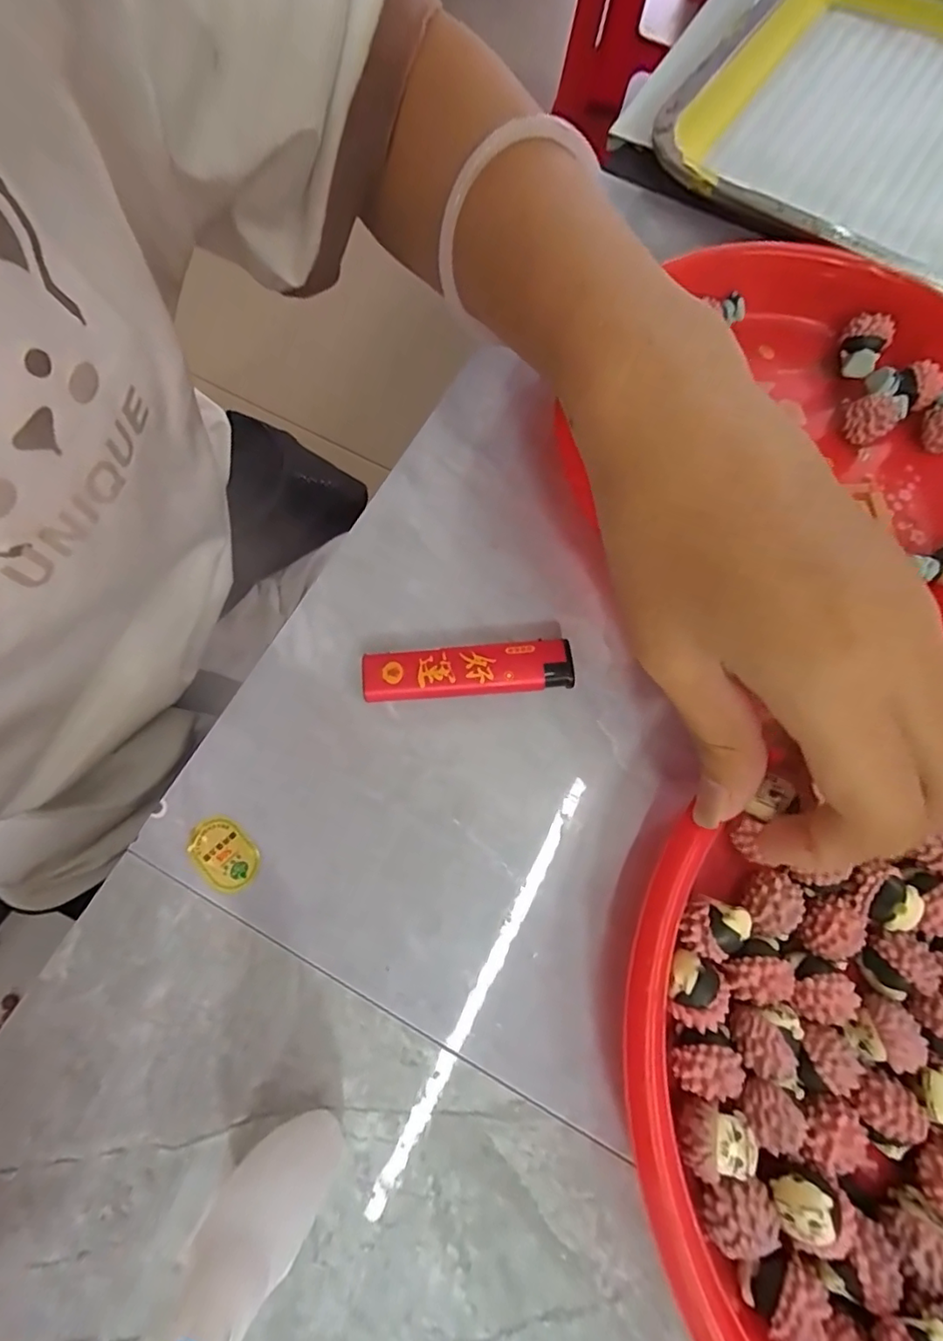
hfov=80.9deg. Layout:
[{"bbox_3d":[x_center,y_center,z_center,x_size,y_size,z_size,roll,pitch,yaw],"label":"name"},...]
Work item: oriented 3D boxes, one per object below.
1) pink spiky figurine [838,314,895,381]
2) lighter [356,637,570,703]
[{"bbox_3d":[0.175,-0.146,0.248,0.020,0.014,0.027,36,75,9],"label":"pink spiky figurine"},{"bbox_3d":[-0.001,0.001,0.208,0.077,0.011,0.018,-5,73,-3],"label":"lighter"}]

